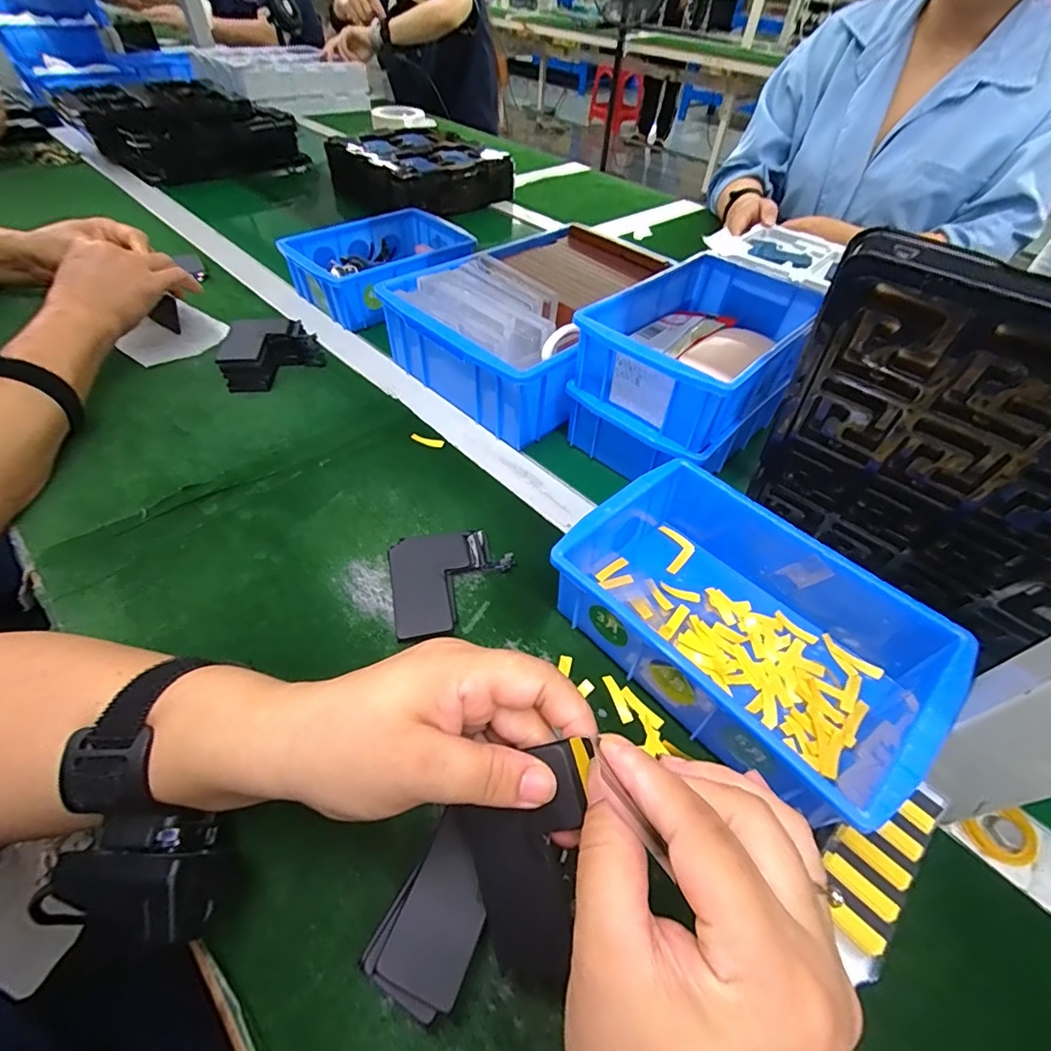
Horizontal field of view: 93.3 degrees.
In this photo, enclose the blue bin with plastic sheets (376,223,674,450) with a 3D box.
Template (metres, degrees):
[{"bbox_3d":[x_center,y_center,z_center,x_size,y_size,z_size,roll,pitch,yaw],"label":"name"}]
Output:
[{"bbox_3d":[0.022,-0.205,0.514,0.280,0.086,0.203,-33,58,-29],"label":"blue bin with plastic sheets"}]

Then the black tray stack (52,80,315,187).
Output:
[{"bbox_3d":[-0.655,-0.774,0.950,0.333,0.088,0.316,38,57,25],"label":"black tray stack"}]

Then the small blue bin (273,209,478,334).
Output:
[{"bbox_3d":[-0.170,-0.323,0.619,0.161,0.066,0.214,37,55,26],"label":"small blue bin"}]

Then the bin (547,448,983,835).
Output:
[{"bbox_3d":[0.128,0.058,0.302,0.138,0.067,0.200,-32,58,-29],"label":"bin"}]

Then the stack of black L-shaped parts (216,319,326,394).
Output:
[{"bbox_3d":[-0.255,-0.177,0.498,0.094,0.042,0.082,-16,51,-18],"label":"stack of black L-shaped parts"}]

